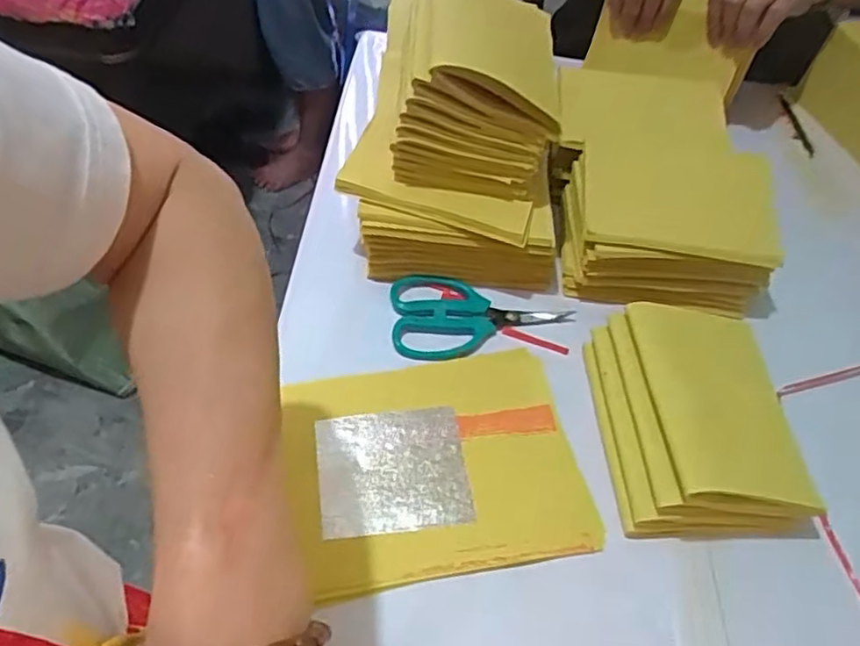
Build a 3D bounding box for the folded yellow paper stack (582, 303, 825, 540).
[{"bbox_3d":[0.195,0.062,0.479,0.132,0.063,0.169,2,52,-5],"label":"folded yellow paper stack"}]

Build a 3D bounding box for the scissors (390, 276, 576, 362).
[{"bbox_3d":[0.044,-0.005,0.551,0.150,0.013,0.078,-1,52,-7],"label":"scissors"}]

